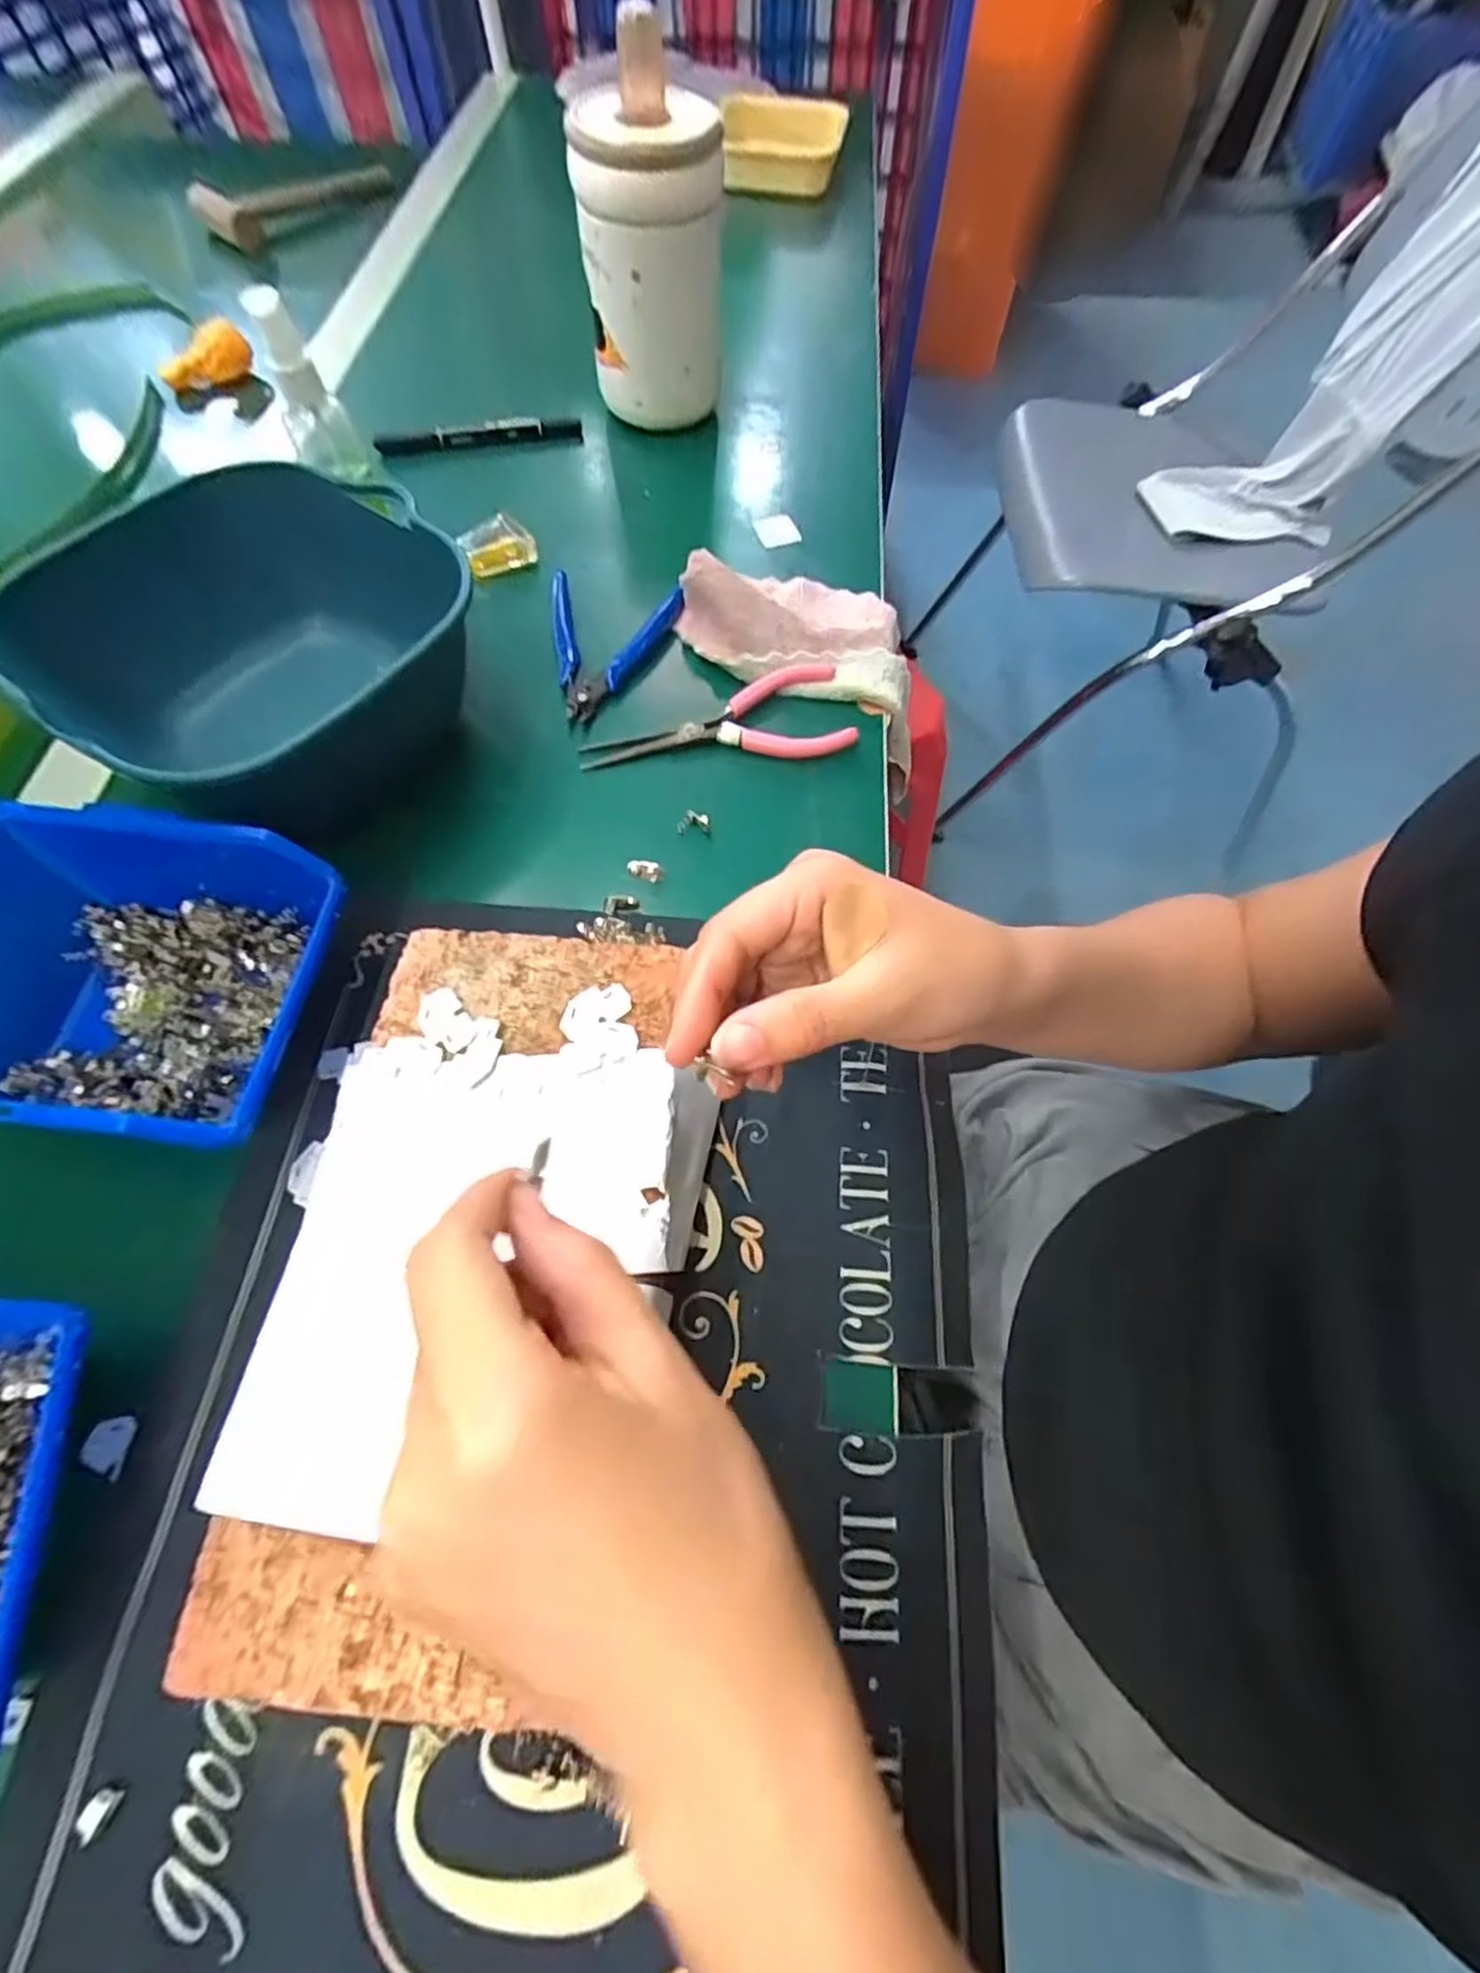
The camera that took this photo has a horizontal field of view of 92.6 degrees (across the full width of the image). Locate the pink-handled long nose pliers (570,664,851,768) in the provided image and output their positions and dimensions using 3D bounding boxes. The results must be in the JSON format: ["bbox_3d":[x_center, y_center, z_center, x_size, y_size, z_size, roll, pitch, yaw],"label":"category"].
[{"bbox_3d":[-0.012,-0.138,0.373,0.141,0.009,0.054,-13,66,-5],"label":"pink-handled long nose pliers"}]

